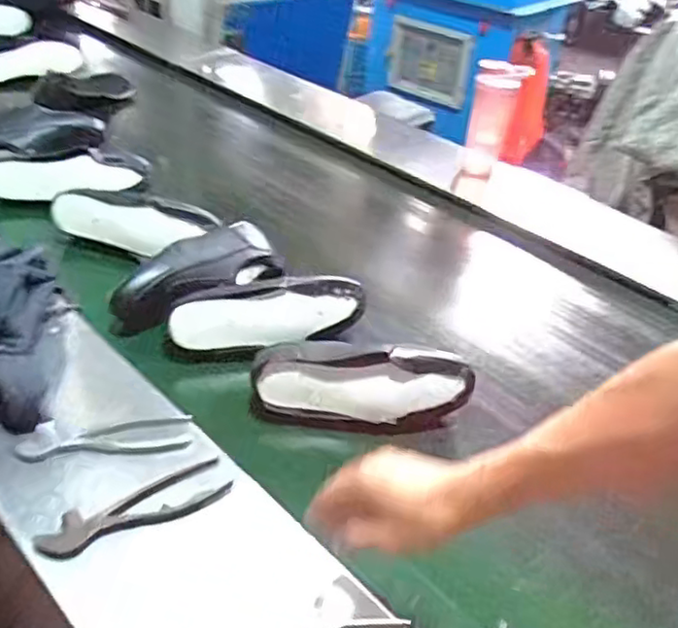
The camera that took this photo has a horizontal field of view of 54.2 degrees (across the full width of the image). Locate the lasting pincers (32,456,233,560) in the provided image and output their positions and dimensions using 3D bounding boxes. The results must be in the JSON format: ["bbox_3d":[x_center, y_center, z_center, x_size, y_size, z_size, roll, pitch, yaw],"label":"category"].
[{"bbox_3d":[-0.211,0.205,0.690,0.193,0.016,0.063,-17,44,-25],"label":"lasting pincers"}]

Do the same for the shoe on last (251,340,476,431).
[{"bbox_3d":[0.032,0.088,0.864,0.269,0.101,0.083,7,39,2],"label":"shoe on last"}]

